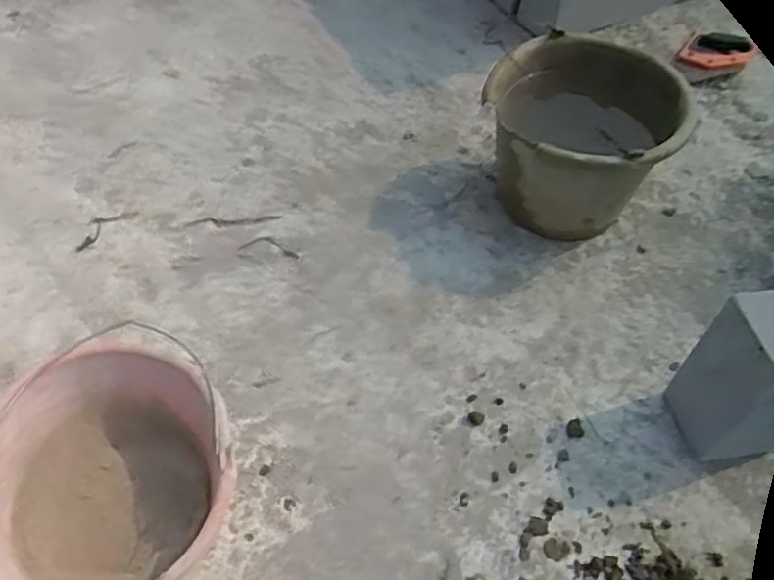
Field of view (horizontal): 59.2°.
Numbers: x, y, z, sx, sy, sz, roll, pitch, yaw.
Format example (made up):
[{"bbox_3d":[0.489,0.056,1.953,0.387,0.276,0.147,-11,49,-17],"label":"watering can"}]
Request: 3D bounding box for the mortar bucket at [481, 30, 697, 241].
[{"bbox_3d":[0.291,-0.240,1.053,0.273,0.206,0.327,20,55,9],"label":"mortar bucket"}]

